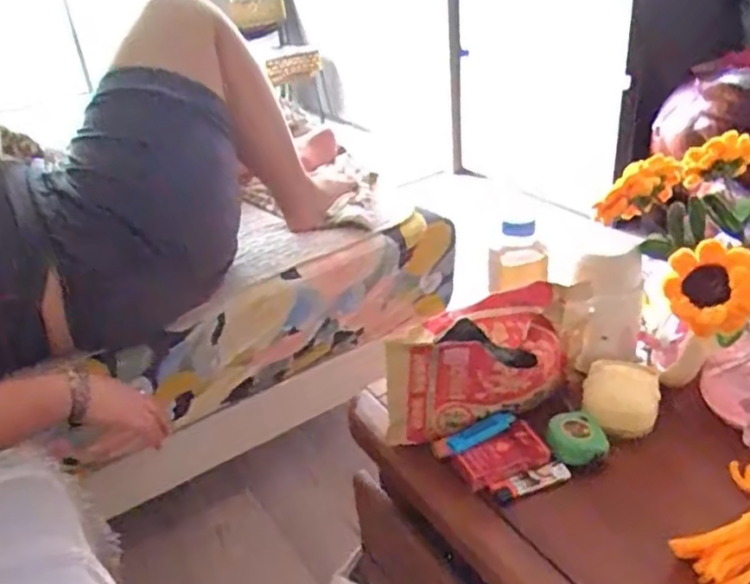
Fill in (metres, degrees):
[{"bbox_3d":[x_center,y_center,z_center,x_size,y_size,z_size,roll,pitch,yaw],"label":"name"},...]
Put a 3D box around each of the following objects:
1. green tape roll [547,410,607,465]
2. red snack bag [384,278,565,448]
[{"bbox_3d":[0.216,0.158,0.743,0.064,0.028,0.064,9,33,-6],"label":"green tape roll"},{"bbox_3d":[0.121,0.083,0.756,0.214,0.139,0.066,-18,32,-21],"label":"red snack bag"}]

